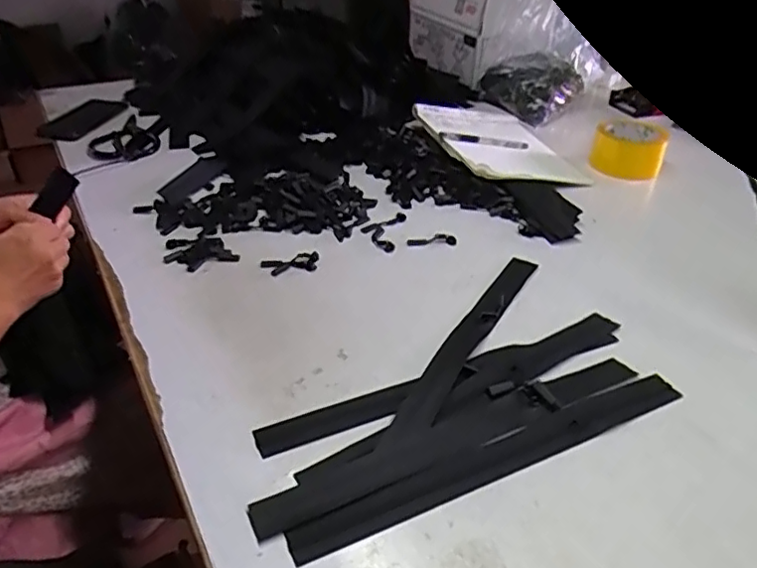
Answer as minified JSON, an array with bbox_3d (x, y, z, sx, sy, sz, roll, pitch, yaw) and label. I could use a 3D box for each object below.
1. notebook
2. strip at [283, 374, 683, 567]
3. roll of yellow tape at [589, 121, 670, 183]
[{"bbox_3d":[0.182,-0.234,0.971,0.193,0.014,0.330,-3,35,-20],"label":"notebook"},{"bbox_3d":[0.100,0.135,0.477,0.354,0.007,0.031,-16,39,-22],"label":"strip"},{"bbox_3d":[0.381,-0.205,0.926,0.102,0.053,0.112,17,38,21],"label":"roll of yellow tape"}]

